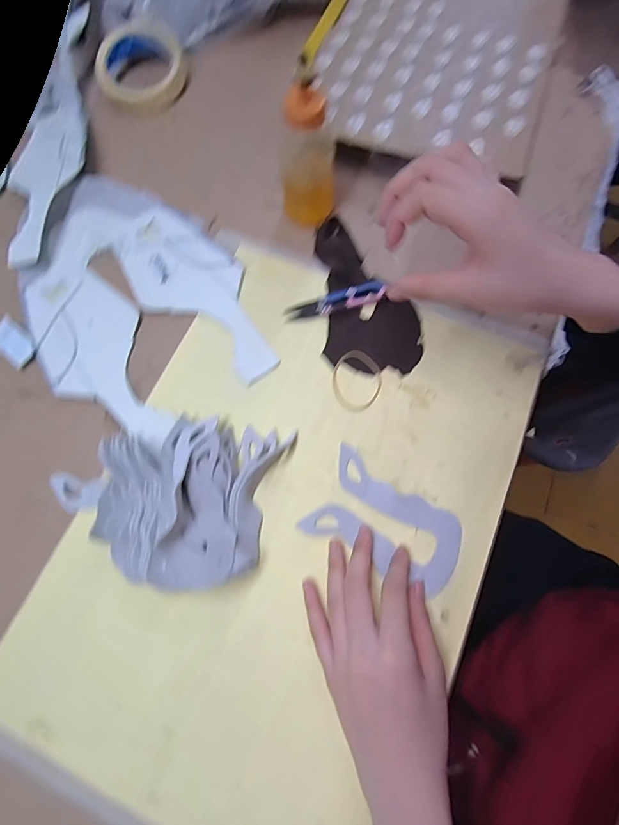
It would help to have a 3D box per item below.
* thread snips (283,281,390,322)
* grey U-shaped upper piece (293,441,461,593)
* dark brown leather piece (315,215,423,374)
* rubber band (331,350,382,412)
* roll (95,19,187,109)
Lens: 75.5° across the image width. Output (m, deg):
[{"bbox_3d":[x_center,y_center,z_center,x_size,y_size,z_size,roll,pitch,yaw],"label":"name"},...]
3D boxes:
[{"bbox_3d":[0.024,-0.105,0.381,0.096,0.005,0.020,-15,73,5],"label":"thread snips"},{"bbox_3d":[0.063,0.087,0.322,0.118,0.004,0.075,27,77,12],"label":"grey U-shaped upper piece"},{"bbox_3d":[0.055,-0.112,0.379,0.089,0.013,0.153,-3,72,0],"label":"dark brown leather piece"},{"bbox_3d":[0.042,-0.029,0.357,0.046,0.004,0.053,31,76,10],"label":"rubber band"},{"bbox_3d":[-0.202,-0.419,0.482,0.102,0.027,0.108,0,72,1],"label":"roll"}]

